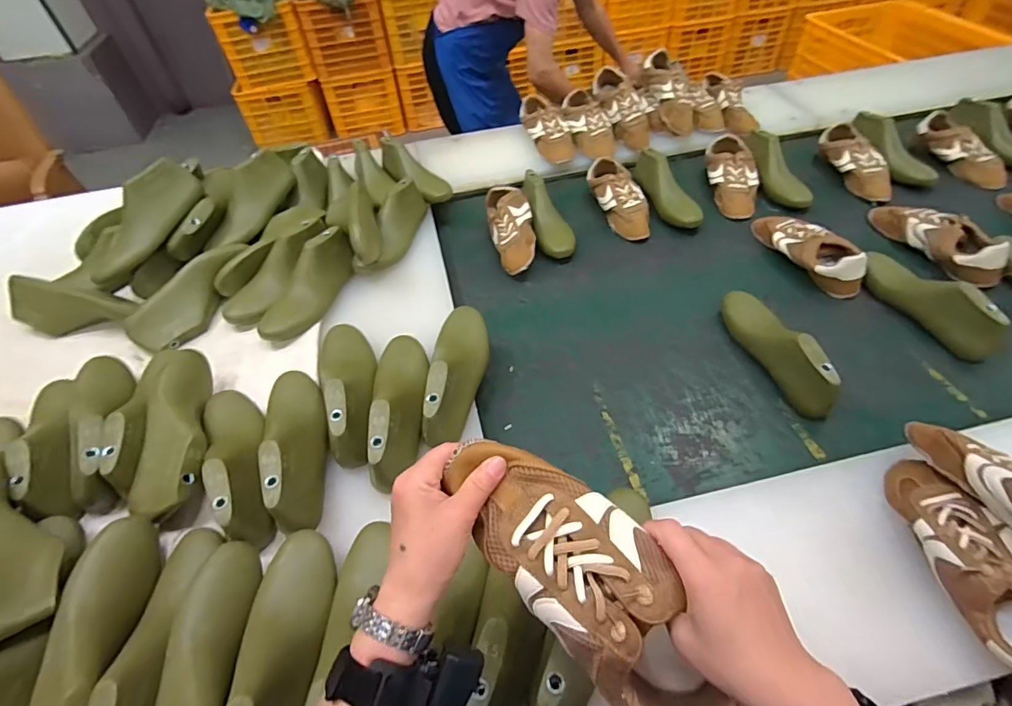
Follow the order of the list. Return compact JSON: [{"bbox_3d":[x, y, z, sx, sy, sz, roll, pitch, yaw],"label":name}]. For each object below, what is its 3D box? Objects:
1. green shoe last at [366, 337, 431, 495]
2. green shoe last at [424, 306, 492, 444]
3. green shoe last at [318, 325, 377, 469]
[{"bbox_3d":[-0.153,0.065,0.689,0.091,0.084,0.257,-12,50,-4],"label":"green shoe last"},{"bbox_3d":[-0.075,0.015,0.720,0.072,0.080,0.253,5,51,10],"label":"green shoe last"},{"bbox_3d":[-0.234,0.041,0.719,0.086,0.087,0.251,-18,50,-9],"label":"green shoe last"}]

